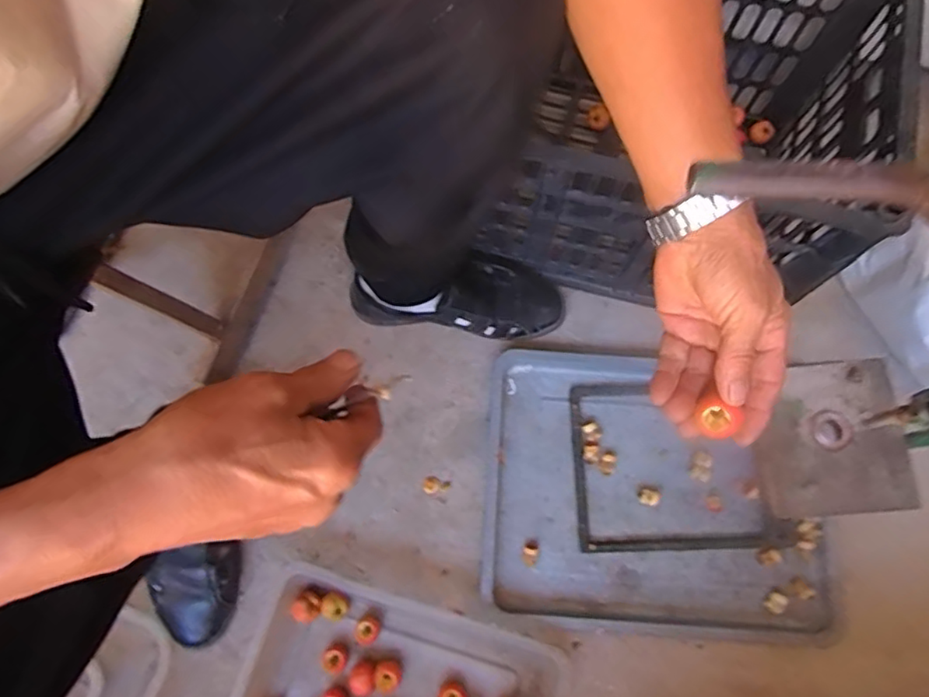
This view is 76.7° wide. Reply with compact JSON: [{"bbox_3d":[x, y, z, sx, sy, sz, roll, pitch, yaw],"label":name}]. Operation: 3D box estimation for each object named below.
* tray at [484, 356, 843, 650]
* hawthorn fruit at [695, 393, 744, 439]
[{"bbox_3d":[0.214,0.161,0.681,0.373,0.023,0.305,5,74,0],"label":"tray"},{"bbox_3d":[0.163,0.046,0.383,0.022,0.018,0.021,17,74,4],"label":"hawthorn fruit"}]

